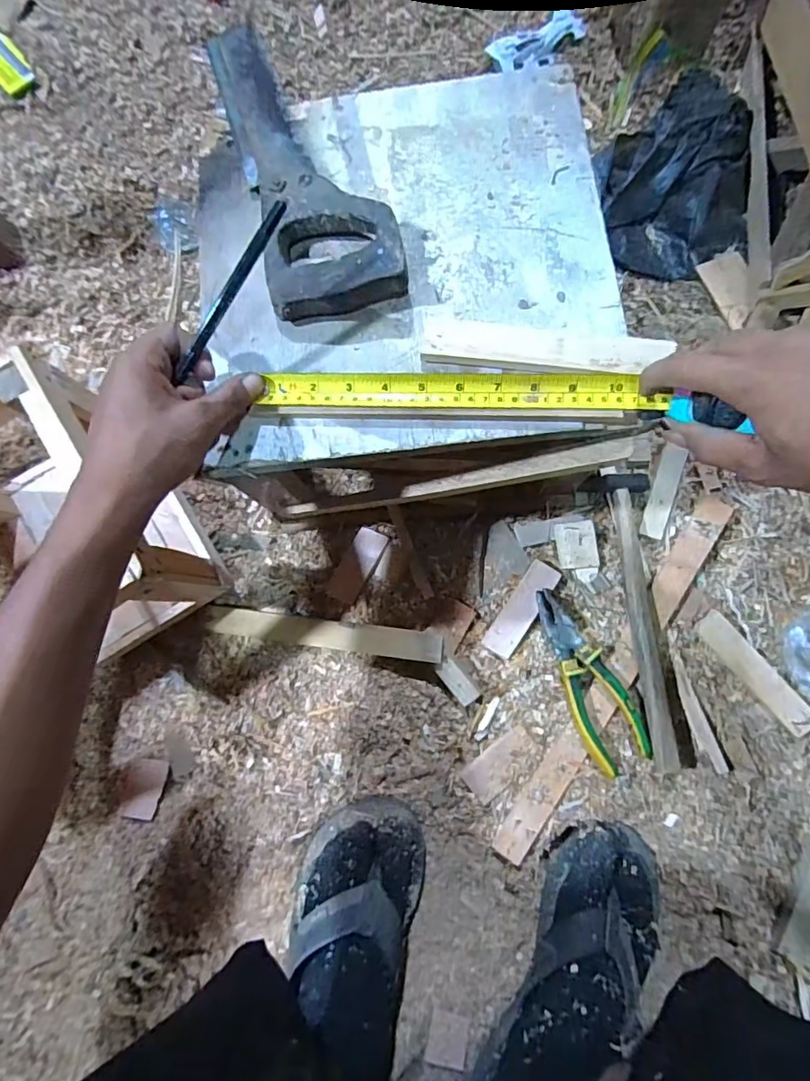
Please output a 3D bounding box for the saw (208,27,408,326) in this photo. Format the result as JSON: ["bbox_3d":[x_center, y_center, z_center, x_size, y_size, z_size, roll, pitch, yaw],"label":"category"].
[{"bbox_3d":[-0.082,-0.304,0.390,0.099,0.038,0.302,-16,80,0],"label":"saw"}]

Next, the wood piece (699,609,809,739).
[{"bbox_3d":[0.335,0.127,0.481,0.030,0.005,0.131,-43,79,12],"label":"wood piece"}]

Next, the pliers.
[{"bbox_3d":[0.174,0.129,0.485,0.056,0.025,0.173,-21,80,-1],"label":"pliers"}]

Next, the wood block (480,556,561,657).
[{"bbox_3d":[0.119,0.069,0.511,0.031,0.014,0.103,34,79,7],"label":"wood block"}]

